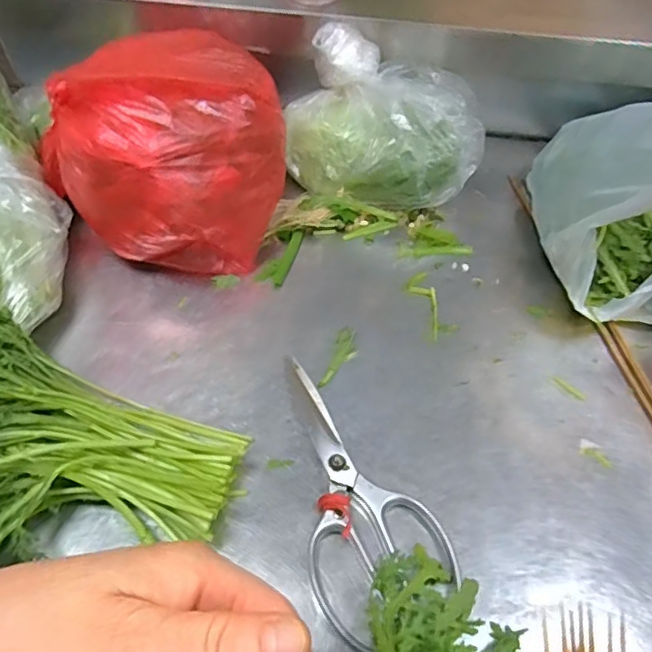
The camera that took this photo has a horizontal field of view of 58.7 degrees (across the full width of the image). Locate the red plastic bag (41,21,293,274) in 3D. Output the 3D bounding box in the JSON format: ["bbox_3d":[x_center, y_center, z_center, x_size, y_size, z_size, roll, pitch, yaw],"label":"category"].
[{"bbox_3d":[-0.132,-0.150,0.516,0.179,0.147,0.187,36,62,20],"label":"red plastic bag"}]

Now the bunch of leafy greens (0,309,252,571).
[{"bbox_3d":[-0.192,0.101,0.375,0.225,0.090,0.186,21,58,12],"label":"bunch of leafy greens"}]

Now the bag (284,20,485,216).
[{"bbox_3d":[0.056,-0.187,0.564,0.180,0.121,0.113,8,56,3],"label":"bag"}]

